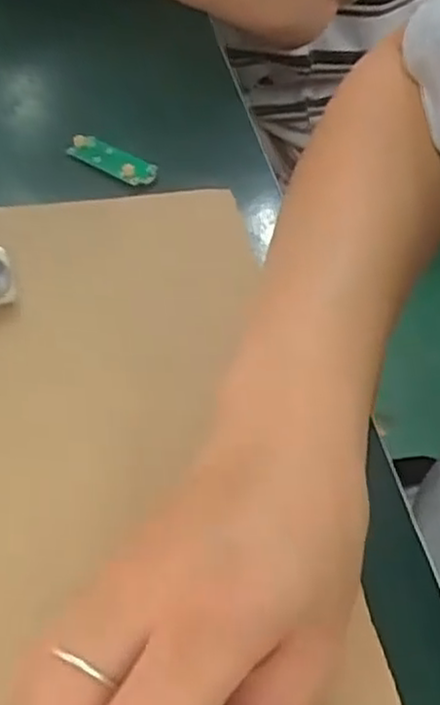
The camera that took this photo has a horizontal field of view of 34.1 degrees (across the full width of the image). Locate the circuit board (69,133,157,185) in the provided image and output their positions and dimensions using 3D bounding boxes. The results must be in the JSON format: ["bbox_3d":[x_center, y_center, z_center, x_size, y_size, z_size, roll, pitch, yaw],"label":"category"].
[{"bbox_3d":[-0.056,-0.103,0.381,0.051,0.009,0.018,30,54,20],"label":"circuit board"}]

